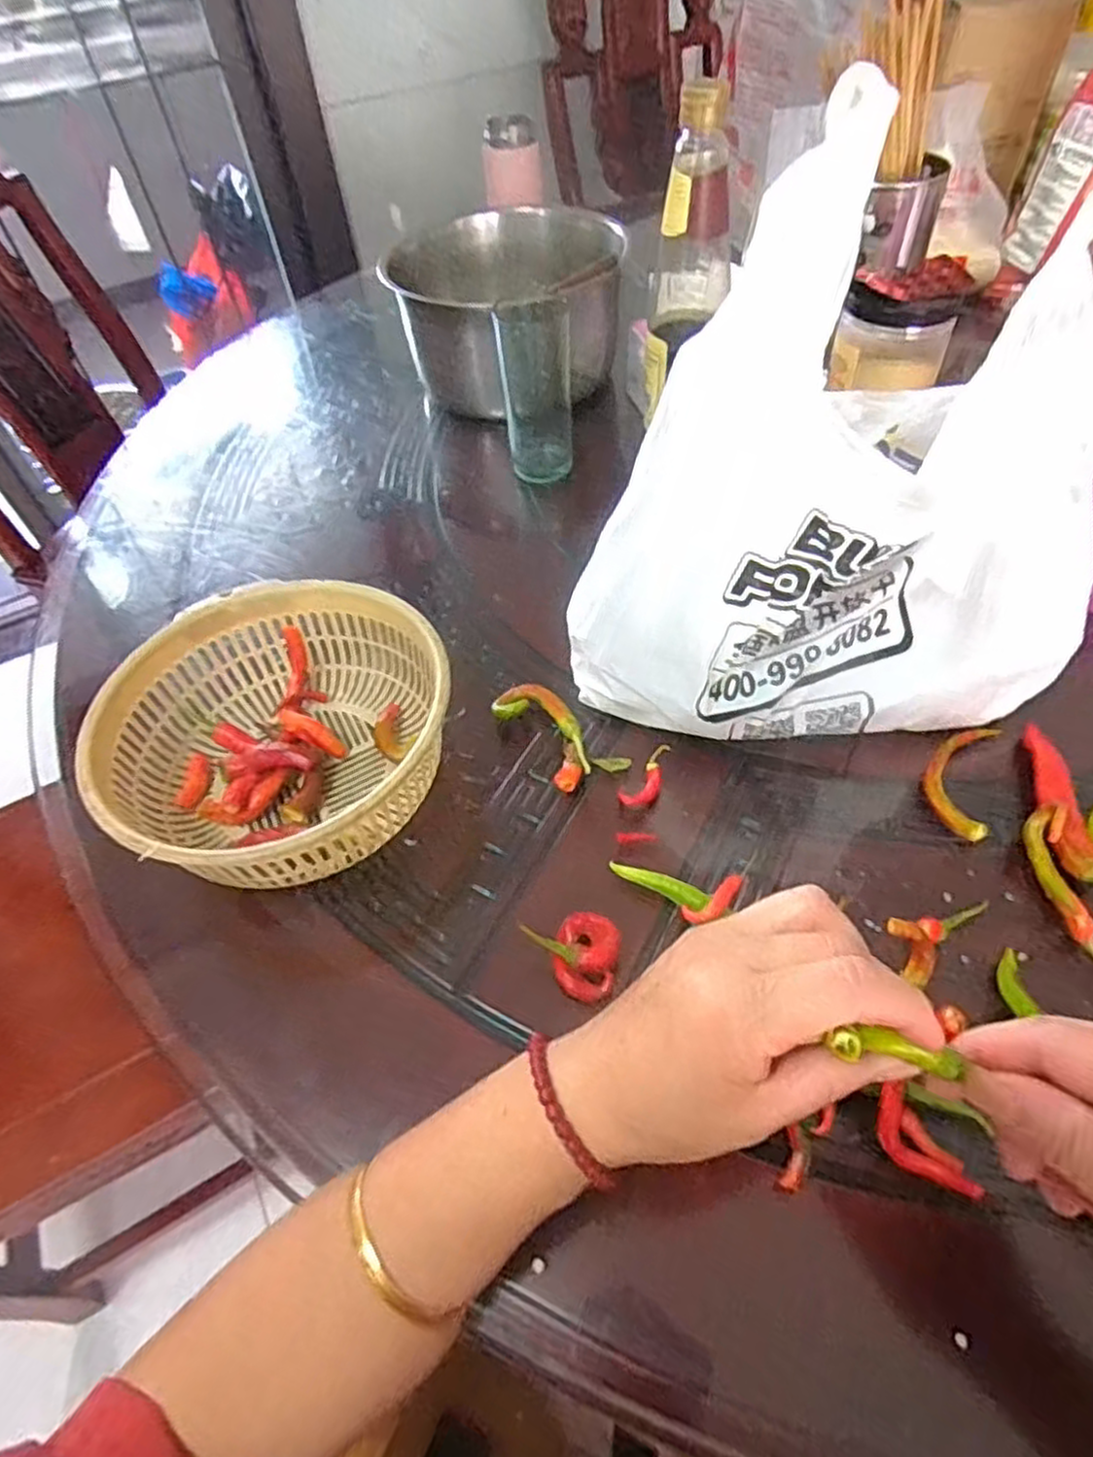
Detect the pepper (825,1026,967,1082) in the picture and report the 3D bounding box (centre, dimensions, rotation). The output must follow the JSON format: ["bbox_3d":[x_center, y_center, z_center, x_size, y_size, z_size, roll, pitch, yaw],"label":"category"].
[{"bbox_3d":[0.106,0.098,0.220,0.051,0.008,0.007,23,48,-22],"label":"pepper"}]

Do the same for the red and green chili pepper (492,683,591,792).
[{"bbox_3d":[0.003,0.004,0.450,0.038,0.024,0.078,-32,56,-19],"label":"red and green chili pepper"}]

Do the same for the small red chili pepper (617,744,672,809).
[{"bbox_3d":[0.059,0.028,0.421,0.018,0.009,0.040,28,87,24],"label":"small red chili pepper"}]

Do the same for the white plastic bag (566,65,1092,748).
[{"bbox_3d":[0.149,-0.109,0.368,0.274,0.263,0.124,-5,52,1],"label":"white plastic bag"}]

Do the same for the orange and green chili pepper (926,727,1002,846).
[{"bbox_3d":[0.229,0.026,0.406,0.032,0.010,0.080,18,56,19],"label":"orange and green chili pepper"}]

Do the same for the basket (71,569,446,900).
[{"bbox_3d":[-0.149,0.005,0.425,0.185,0.079,0.189,-3,52,3],"label":"basket"}]

